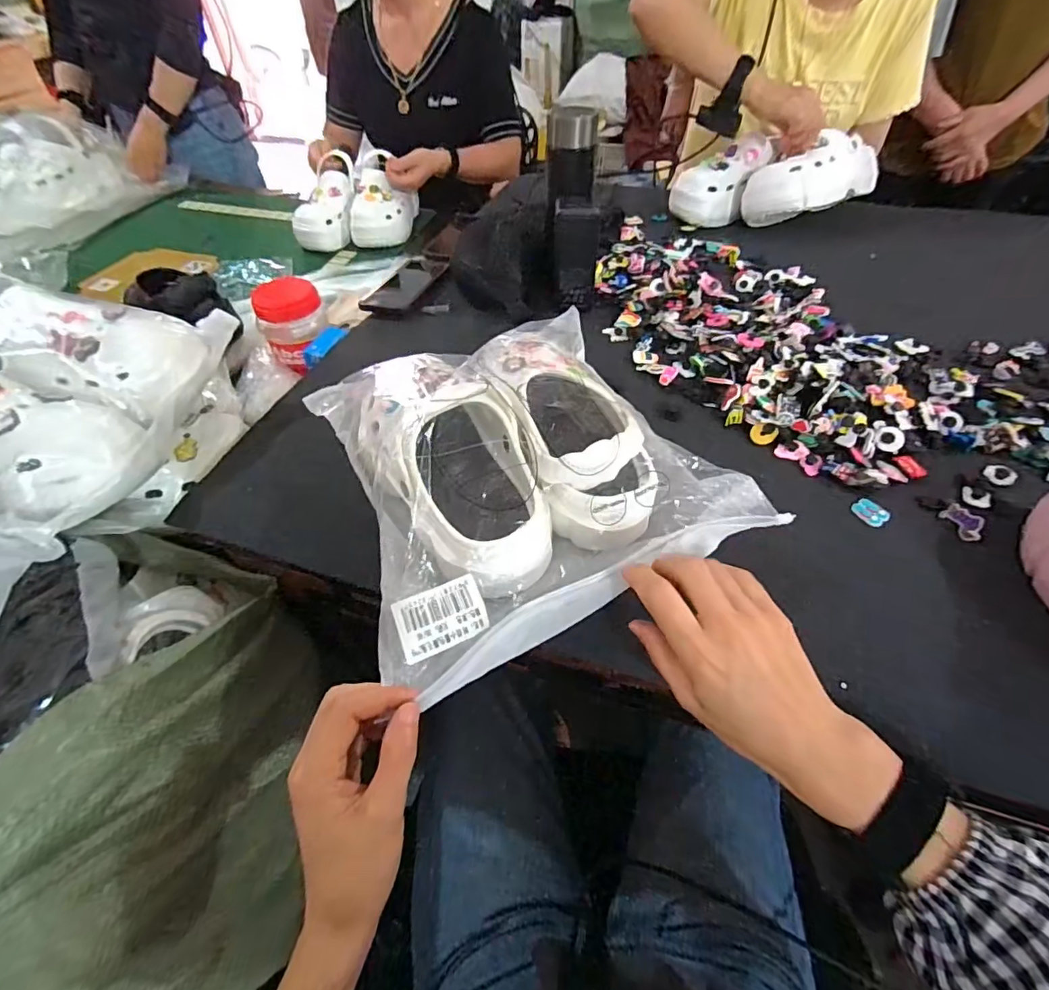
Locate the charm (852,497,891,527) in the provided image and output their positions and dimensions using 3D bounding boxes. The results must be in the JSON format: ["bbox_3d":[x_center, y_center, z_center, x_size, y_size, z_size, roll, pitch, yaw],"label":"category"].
[{"bbox_3d":[0.308,0.015,0.445,0.021,0.007,0.028,-23,52,-17],"label":"charm"}]

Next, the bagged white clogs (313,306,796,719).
[{"bbox_3d":[-0.010,-0.038,0.416,0.283,0.097,0.297,-22,52,-16],"label":"bagged white clogs"}]

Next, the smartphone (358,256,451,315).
[{"bbox_3d":[-0.169,-0.297,0.709,0.063,0.008,0.135,29,62,12],"label":"smartphone"}]

